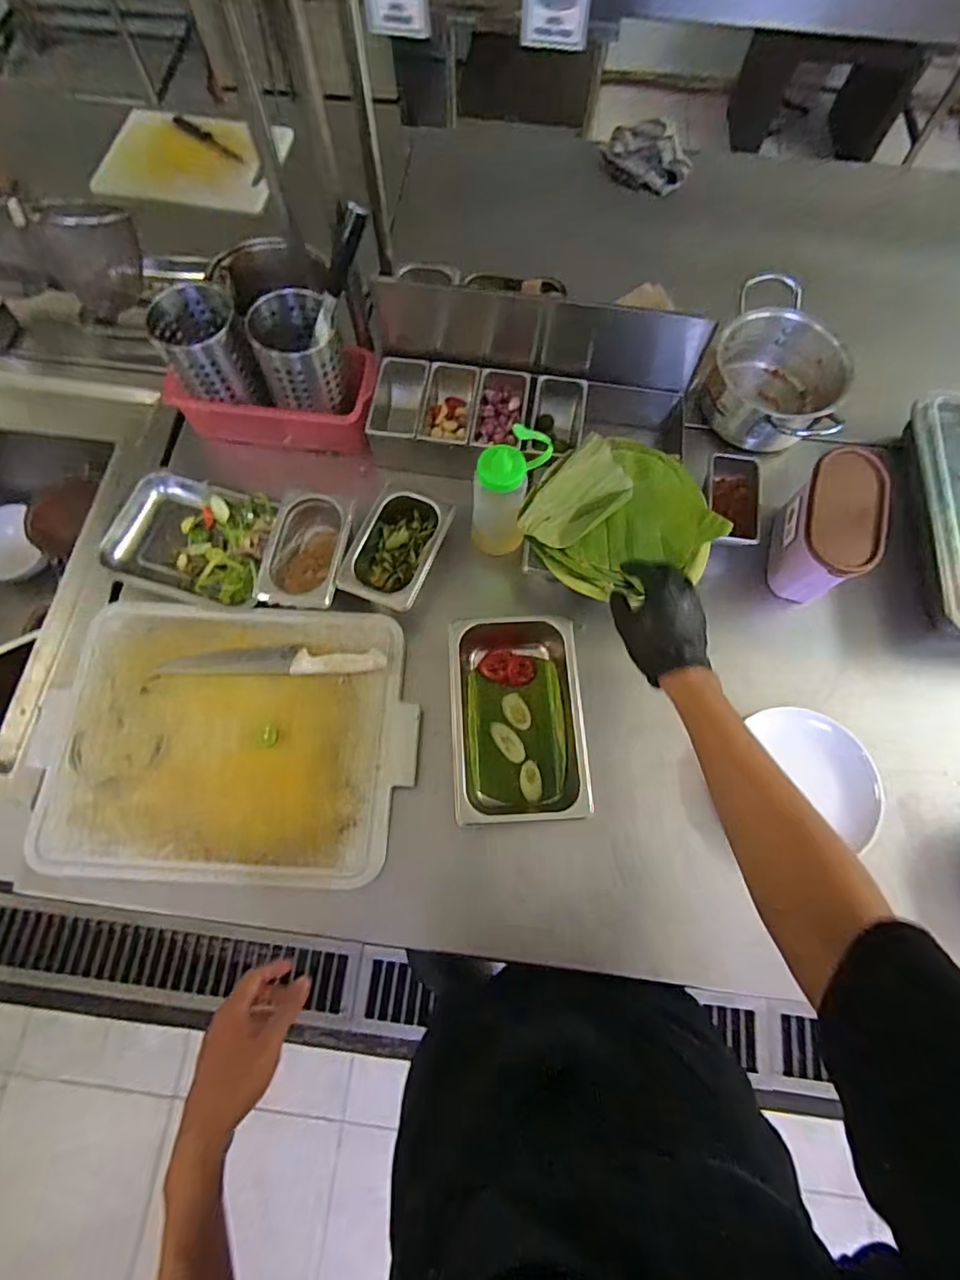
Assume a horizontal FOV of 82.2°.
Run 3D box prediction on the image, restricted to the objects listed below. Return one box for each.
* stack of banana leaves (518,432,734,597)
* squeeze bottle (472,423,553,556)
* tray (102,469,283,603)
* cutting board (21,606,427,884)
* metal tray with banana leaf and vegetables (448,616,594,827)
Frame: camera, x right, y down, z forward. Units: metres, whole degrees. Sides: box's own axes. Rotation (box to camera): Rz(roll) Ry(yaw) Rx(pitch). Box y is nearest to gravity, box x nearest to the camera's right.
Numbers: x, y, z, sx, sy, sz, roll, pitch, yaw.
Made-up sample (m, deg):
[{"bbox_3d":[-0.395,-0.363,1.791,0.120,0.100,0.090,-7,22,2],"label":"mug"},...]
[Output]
[{"bbox_3d":[0.187,-0.162,0.726,0.213,0.035,0.226,40,76,12],"label":"stack of banana leaves"},{"bbox_3d":[0.036,-0.189,0.724,0.087,0.211,0.061,7,72,2],"label":"squeeze bottle"},{"bbox_3d":[-0.413,-0.144,0.818,0.248,0.070,0.183,17,72,5],"label":"tray"},{"bbox_3d":[-0.312,0.123,0.707,0.447,0.031,0.345,3,72,0],"label":"cutting board"},{"bbox_3d":[0.046,0.102,0.717,0.160,0.072,0.250,-2,72,-2],"label":"metal tray with banana leaf and vegetables"}]

